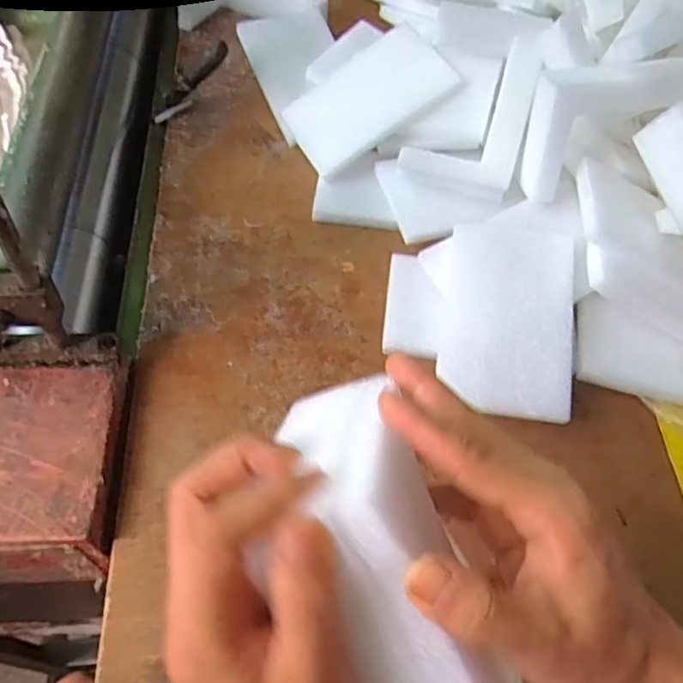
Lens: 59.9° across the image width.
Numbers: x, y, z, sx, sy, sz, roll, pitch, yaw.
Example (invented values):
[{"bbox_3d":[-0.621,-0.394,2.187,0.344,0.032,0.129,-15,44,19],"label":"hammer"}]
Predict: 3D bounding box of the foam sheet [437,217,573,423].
[{"bbox_3d":[0.144,-0.024,0.515,0.107,0.009,0.178,6,67,8],"label":"foam sheet"}]

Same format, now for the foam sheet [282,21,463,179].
[{"bbox_3d":[0.028,-0.272,0.664,0.175,0.011,0.120,-34,68,10],"label":"foam sheet"}]

